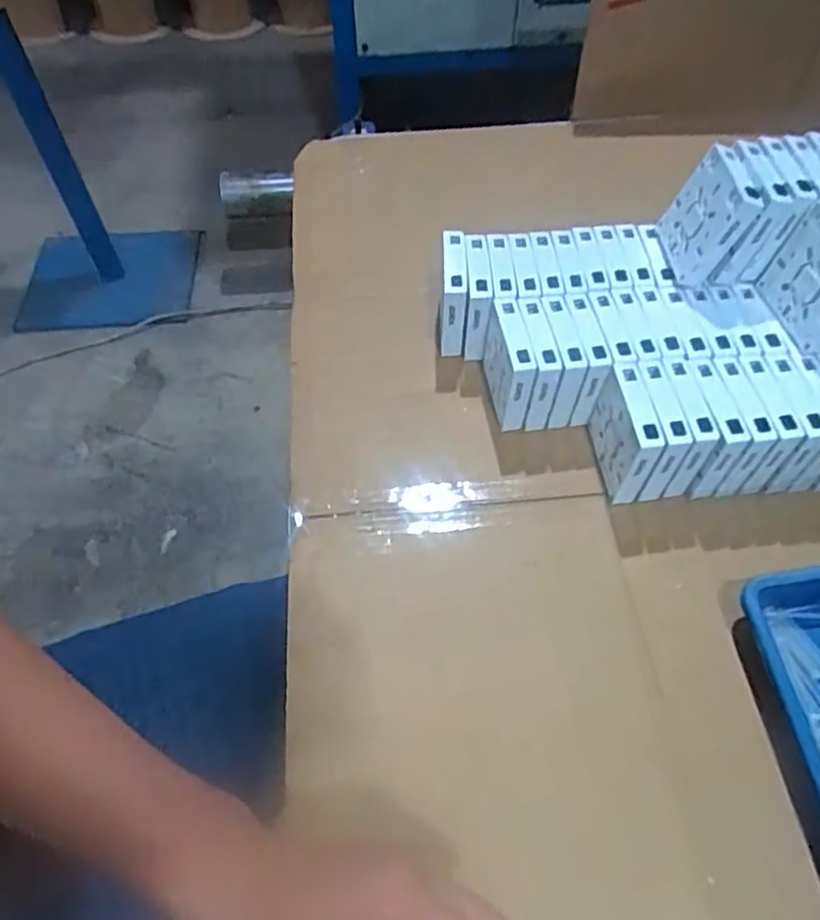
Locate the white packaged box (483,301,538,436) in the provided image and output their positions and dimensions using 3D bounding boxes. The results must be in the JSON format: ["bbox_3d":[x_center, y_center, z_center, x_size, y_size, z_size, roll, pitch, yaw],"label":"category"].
[{"bbox_3d":[0.090,-0.089,0.598,0.027,0.084,0.094,-3,56,-1],"label":"white packaged box"}]

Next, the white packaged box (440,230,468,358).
[{"bbox_3d":[0.042,-0.163,0.647,0.022,0.086,0.082,1,56,1],"label":"white packaged box"}]

